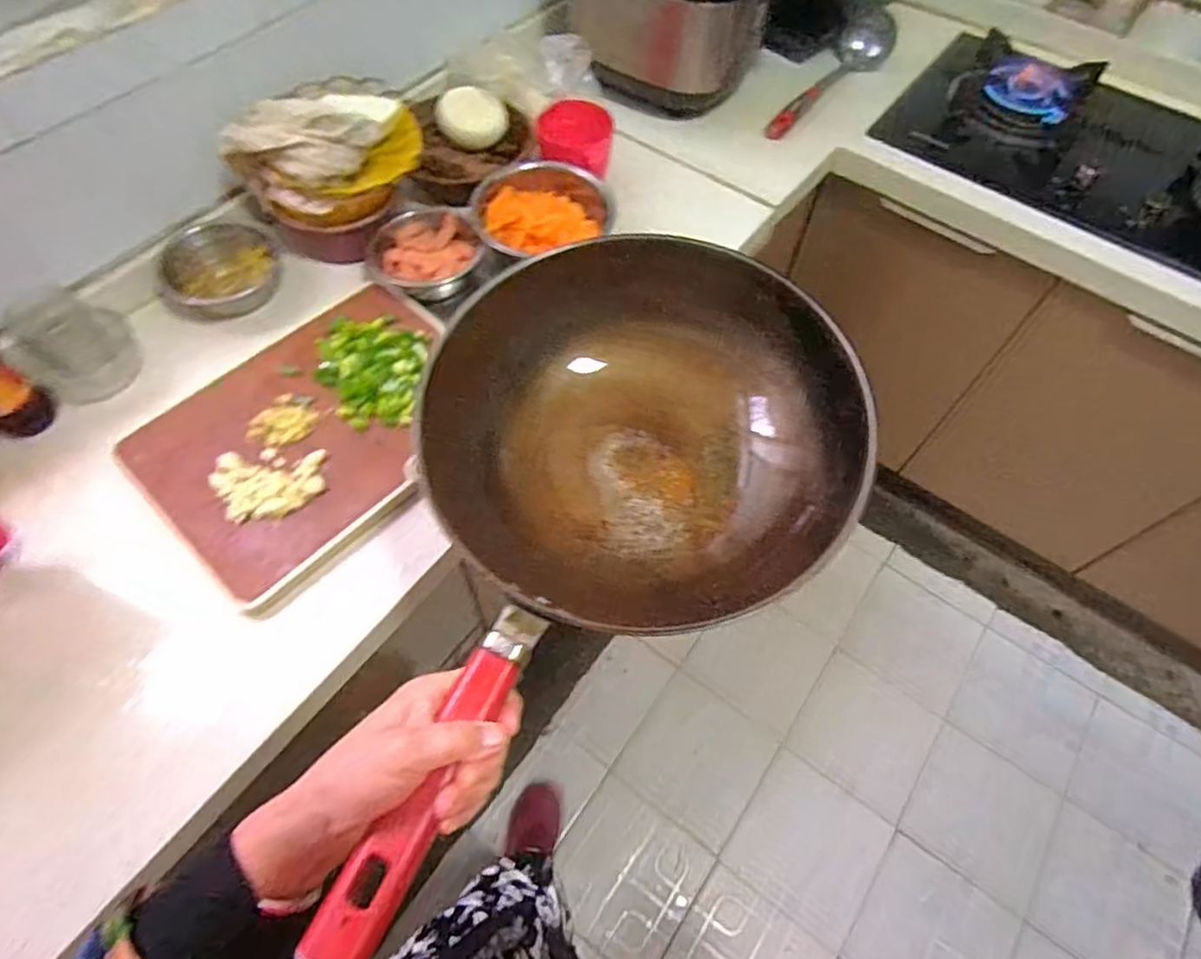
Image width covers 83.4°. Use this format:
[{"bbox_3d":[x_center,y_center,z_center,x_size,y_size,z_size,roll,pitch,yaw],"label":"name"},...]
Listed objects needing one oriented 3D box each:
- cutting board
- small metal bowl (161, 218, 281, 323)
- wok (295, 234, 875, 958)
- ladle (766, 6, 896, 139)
[{"bbox_3d":[-0.324,-0.069,0.773,0.292,0.038,0.369,39,66,18],"label":"cutting board"},{"bbox_3d":[-0.495,-0.276,0.881,0.151,0.065,0.117,-28,65,-17],"label":"small metal bowl"},{"bbox_3d":[-0.013,0.053,0.470,0.313,0.106,0.513,21,60,10],"label":"wok"},{"bbox_3d":[0.406,-0.692,1.165,0.094,0.060,0.384,30,63,14],"label":"ladle"}]

